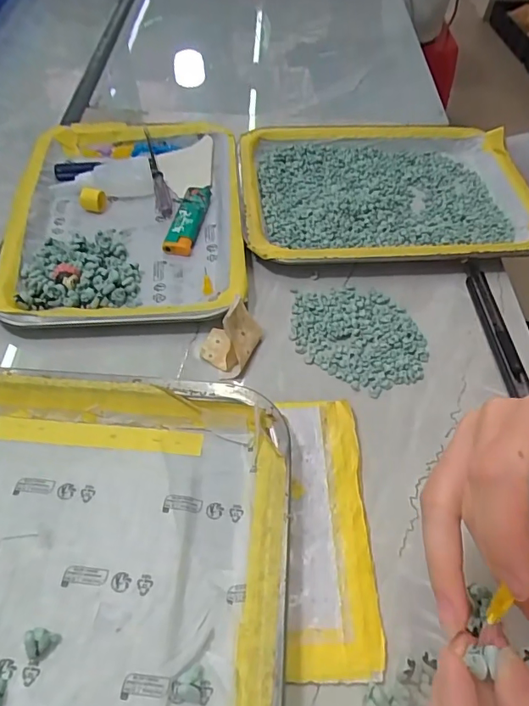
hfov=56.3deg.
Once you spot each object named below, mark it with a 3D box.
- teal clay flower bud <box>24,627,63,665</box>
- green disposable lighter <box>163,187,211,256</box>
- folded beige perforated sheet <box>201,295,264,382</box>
[{"bbox_3d":[-0.108,0.140,0.236,0.014,0.011,0.014,13,55,7],"label":"teal clay flower bud"},{"bbox_3d":[-0.065,-0.119,0.428,0.023,0.008,0.089,8,54,3],"label":"green disposable lighter"},{"bbox_3d":[-0.023,-0.016,0.350,0.038,0.032,0.056,18,55,11],"label":"folded beige perforated sheet"}]

